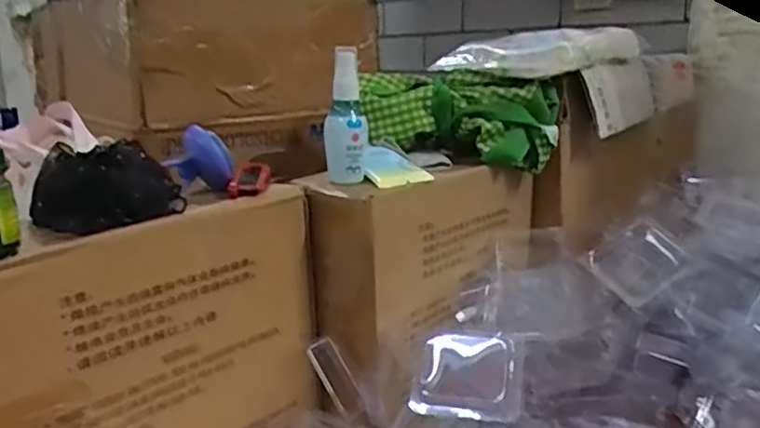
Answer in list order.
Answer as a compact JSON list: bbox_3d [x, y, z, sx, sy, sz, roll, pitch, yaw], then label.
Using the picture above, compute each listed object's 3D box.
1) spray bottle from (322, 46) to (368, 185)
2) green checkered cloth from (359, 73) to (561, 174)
[{"bbox_3d":[-0.031,-0.083,0.608,0.037,0.124,0.027,-2,14,-6],"label":"spray bottle"},{"bbox_3d":[0.077,-0.099,0.715,0.207,0.087,0.080,4,15,20],"label":"green checkered cloth"}]

